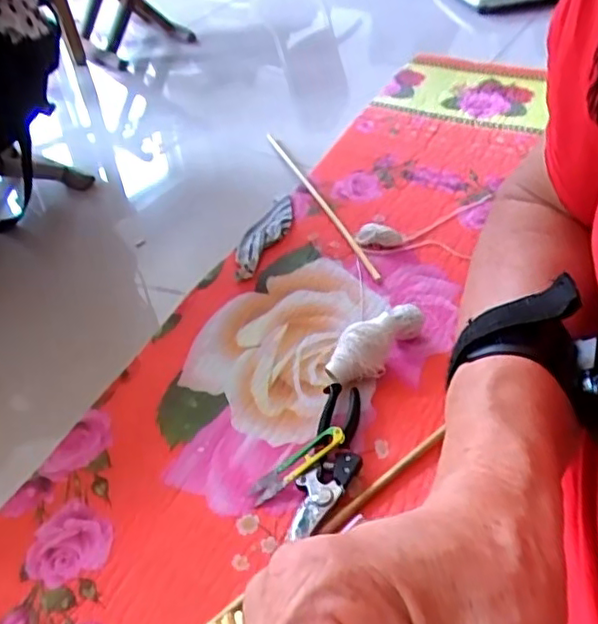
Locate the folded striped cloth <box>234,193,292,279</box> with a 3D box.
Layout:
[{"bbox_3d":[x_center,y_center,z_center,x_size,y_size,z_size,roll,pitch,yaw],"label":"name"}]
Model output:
[{"bbox_3d":[-0.056,-0.123,1.022,0.055,0.018,0.221,15,47,21],"label":"folded striped cloth"}]

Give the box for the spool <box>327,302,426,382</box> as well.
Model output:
[{"bbox_3d":[0.098,0.037,0.800,0.059,0.064,0.146,28,53,30],"label":"spool"}]

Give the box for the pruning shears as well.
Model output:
[{"bbox_3d":[0.038,0.157,0.704,0.059,0.029,0.192,8,45,14],"label":"pruning shears"}]

